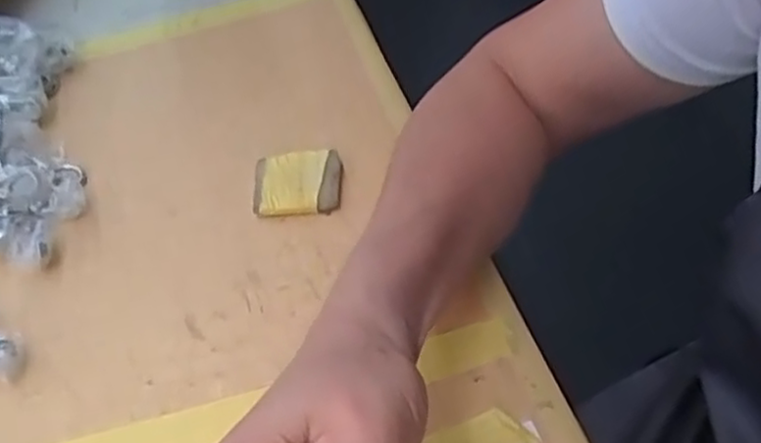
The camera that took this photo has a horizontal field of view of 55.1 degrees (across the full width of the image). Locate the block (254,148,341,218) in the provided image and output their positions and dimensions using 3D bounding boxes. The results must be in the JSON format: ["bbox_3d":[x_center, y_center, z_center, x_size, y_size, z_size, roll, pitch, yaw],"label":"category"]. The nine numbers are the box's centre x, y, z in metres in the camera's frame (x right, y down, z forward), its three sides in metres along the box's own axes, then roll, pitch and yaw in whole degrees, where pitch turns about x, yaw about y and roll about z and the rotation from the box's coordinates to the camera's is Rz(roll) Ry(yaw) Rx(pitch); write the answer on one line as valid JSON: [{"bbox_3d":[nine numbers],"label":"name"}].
[{"bbox_3d":[-0.050,-0.023,0.446,0.052,0.010,0.047,-3,49,1],"label":"block"}]

